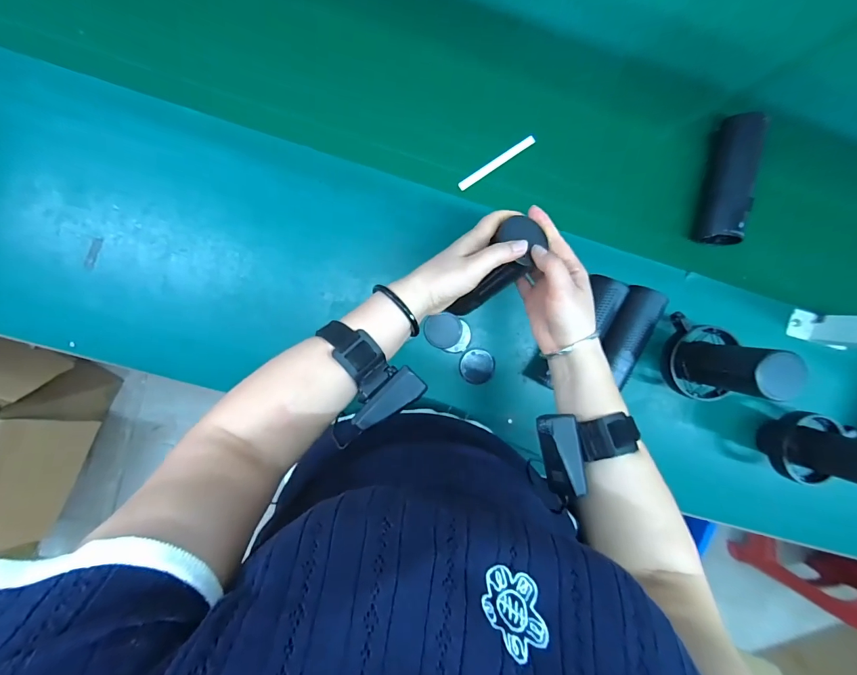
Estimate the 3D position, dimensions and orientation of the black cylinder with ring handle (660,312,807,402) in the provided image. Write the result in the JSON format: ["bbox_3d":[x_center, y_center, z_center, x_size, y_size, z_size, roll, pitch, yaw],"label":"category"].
[{"bbox_3d":[0.355,0.029,0.460,0.079,0.130,0.104,7,95,-5],"label":"black cylinder with ring handle"}]

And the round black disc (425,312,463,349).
[{"bbox_3d":[0.021,-0.009,0.530,0.050,0.009,0.047,0,93,-4],"label":"round black disc"}]

